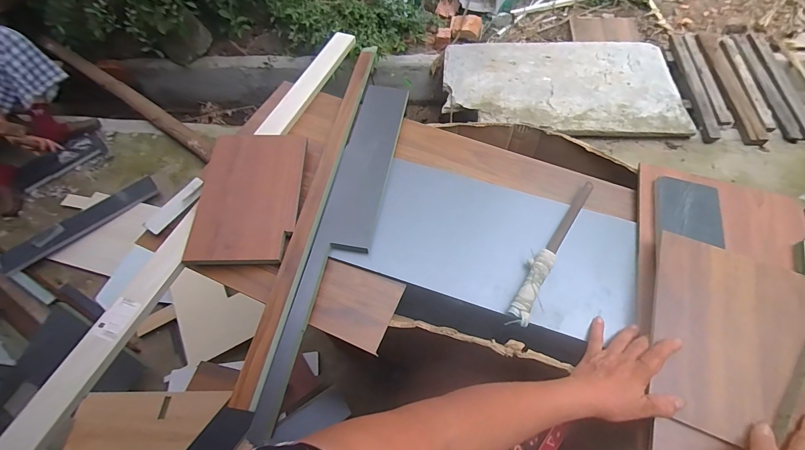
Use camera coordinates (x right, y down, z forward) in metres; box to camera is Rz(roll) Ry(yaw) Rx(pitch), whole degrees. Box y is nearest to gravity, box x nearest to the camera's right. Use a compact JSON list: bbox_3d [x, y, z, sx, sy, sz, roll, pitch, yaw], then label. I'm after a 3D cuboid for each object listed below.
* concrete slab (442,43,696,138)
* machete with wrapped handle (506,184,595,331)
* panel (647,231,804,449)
[{"bbox_3d":[0.685,-0.630,1.555,0.985,0.049,0.592,2,60,4],"label":"concrete slab"},{"bbox_3d":[0.246,0.031,0.576,0.035,0.034,0.317,29,65,18],"label":"machete with wrapped handle"},{"bbox_3d":[0.464,0.156,0.476,0.226,0.012,0.268,19,63,13],"label":"panel"}]

